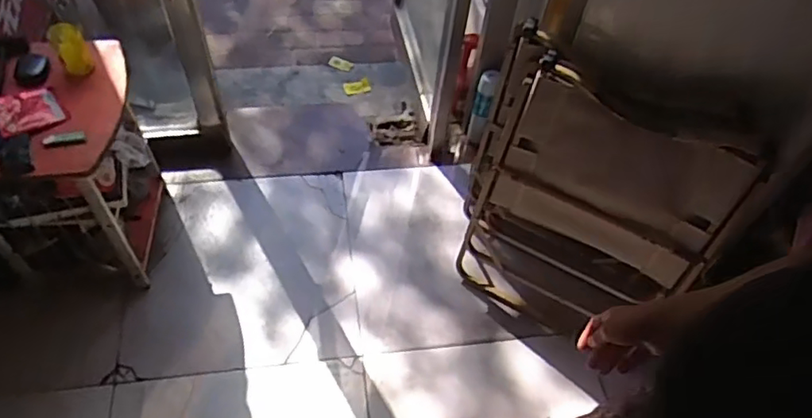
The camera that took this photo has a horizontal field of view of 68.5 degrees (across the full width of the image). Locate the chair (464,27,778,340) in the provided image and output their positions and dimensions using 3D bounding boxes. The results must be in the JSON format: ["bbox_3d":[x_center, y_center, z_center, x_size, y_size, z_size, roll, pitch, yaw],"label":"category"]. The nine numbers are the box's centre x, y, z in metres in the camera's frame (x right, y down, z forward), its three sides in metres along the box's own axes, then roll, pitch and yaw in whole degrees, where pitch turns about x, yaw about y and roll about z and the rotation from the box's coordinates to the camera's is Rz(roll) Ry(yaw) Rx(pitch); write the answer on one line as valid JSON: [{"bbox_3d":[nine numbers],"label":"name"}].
[{"bbox_3d":[0.378,0.020,1.363,0.547,0.637,0.204,32,59,16],"label":"chair"}]

